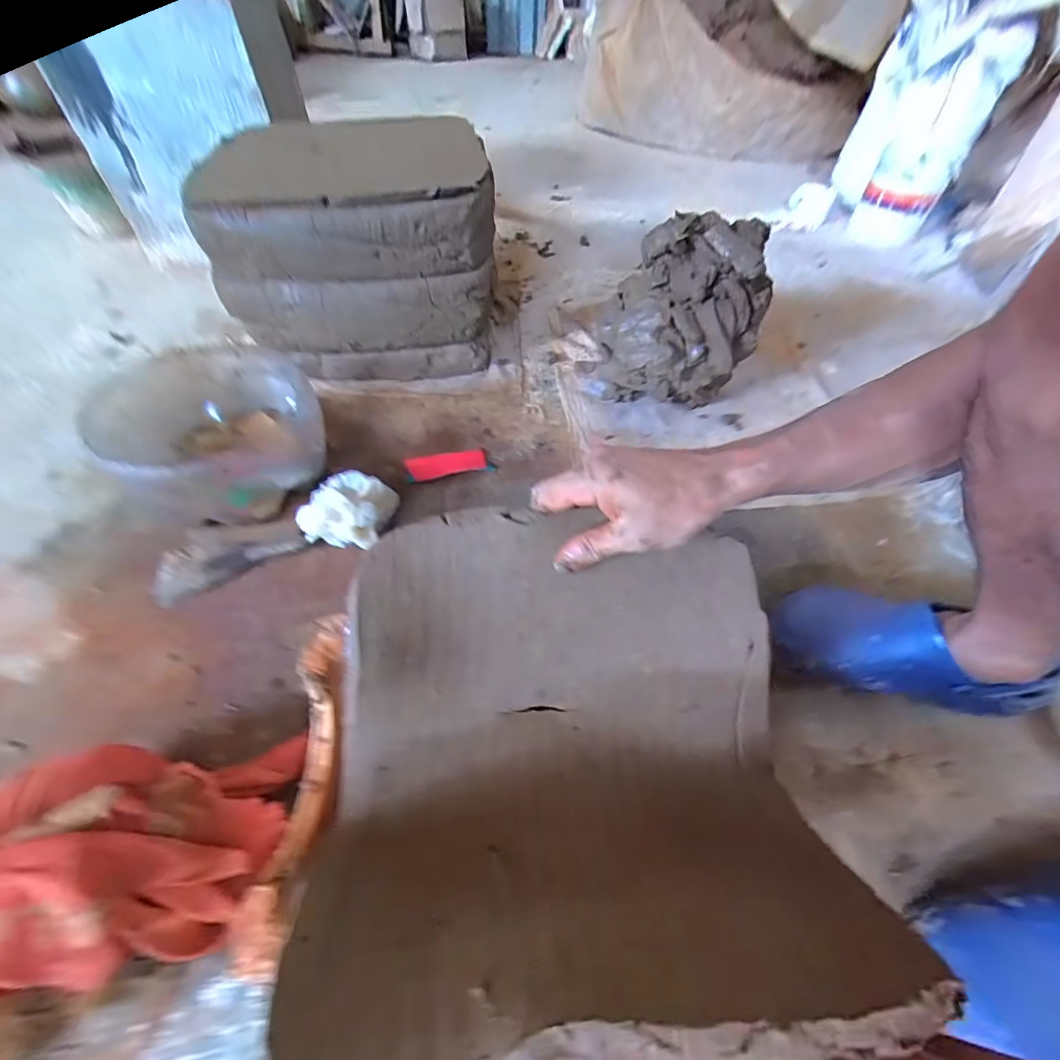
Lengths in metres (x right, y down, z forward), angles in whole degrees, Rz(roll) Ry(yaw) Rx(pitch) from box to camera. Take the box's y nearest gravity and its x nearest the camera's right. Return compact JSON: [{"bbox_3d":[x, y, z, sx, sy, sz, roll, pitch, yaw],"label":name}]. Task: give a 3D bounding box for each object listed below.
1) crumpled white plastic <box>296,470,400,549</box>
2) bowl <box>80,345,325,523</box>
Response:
[{"bbox_3d":[-0.222,-0.027,0.568,0.105,0.089,0.102,0,52,-2],"label":"crumpled white plastic"},{"bbox_3d":[-0.411,-0.130,0.618,0.243,0.128,0.250,1,52,-1],"label":"bowl"}]

